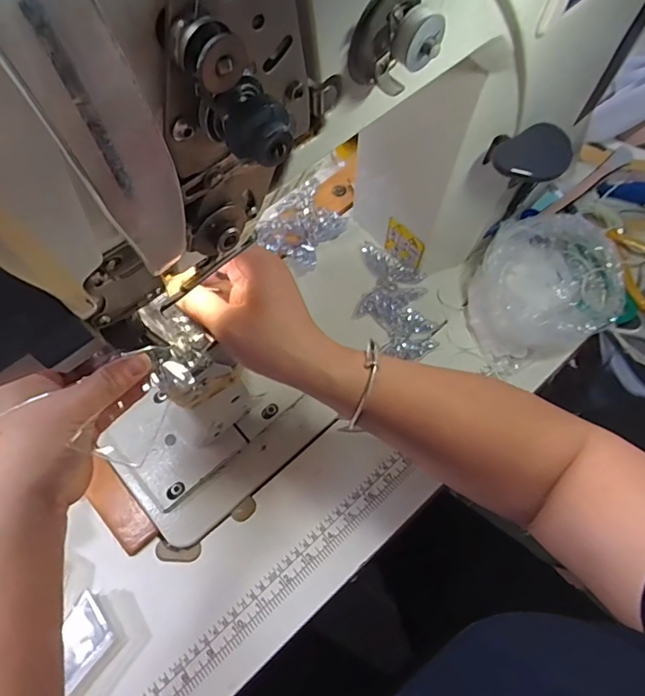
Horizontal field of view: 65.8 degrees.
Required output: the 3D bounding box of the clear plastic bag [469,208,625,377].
[{"bbox_3d":[0.221,-0.059,0.498,0.138,0.094,0.118,-27,63,-9],"label":"clear plastic bag"}]

